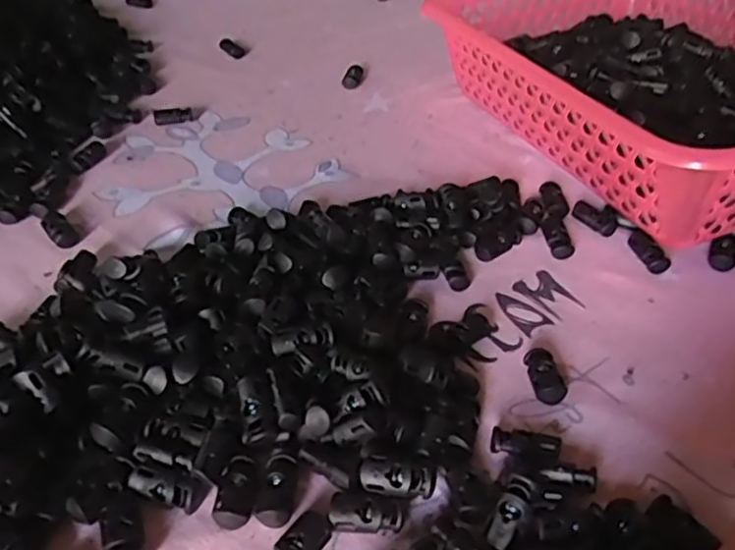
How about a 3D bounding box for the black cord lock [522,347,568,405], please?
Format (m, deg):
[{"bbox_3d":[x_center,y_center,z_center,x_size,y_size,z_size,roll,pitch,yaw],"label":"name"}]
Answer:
[{"bbox_3d":[0.081,0.046,0.307,0.015,0.008,0.028,-2,39,-3],"label":"black cord lock"}]

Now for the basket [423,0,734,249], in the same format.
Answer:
[{"bbox_3d":[0.192,-0.130,0.461,0.215,0.101,0.297,-14,42,-18],"label":"basket"}]

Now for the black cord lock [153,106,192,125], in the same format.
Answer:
[{"bbox_3d":[-0.146,-0.119,0.505,0.029,0.009,0.012,-3,41,-6],"label":"black cord lock"}]

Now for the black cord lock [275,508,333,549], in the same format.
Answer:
[{"bbox_3d":[-0.025,0.099,0.242,0.013,0.008,0.028,25,45,27],"label":"black cord lock"}]

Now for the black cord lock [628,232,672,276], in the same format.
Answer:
[{"bbox_3d":[0.160,-0.013,0.385,0.011,0.010,0.031,-11,40,-14],"label":"black cord lock"}]

